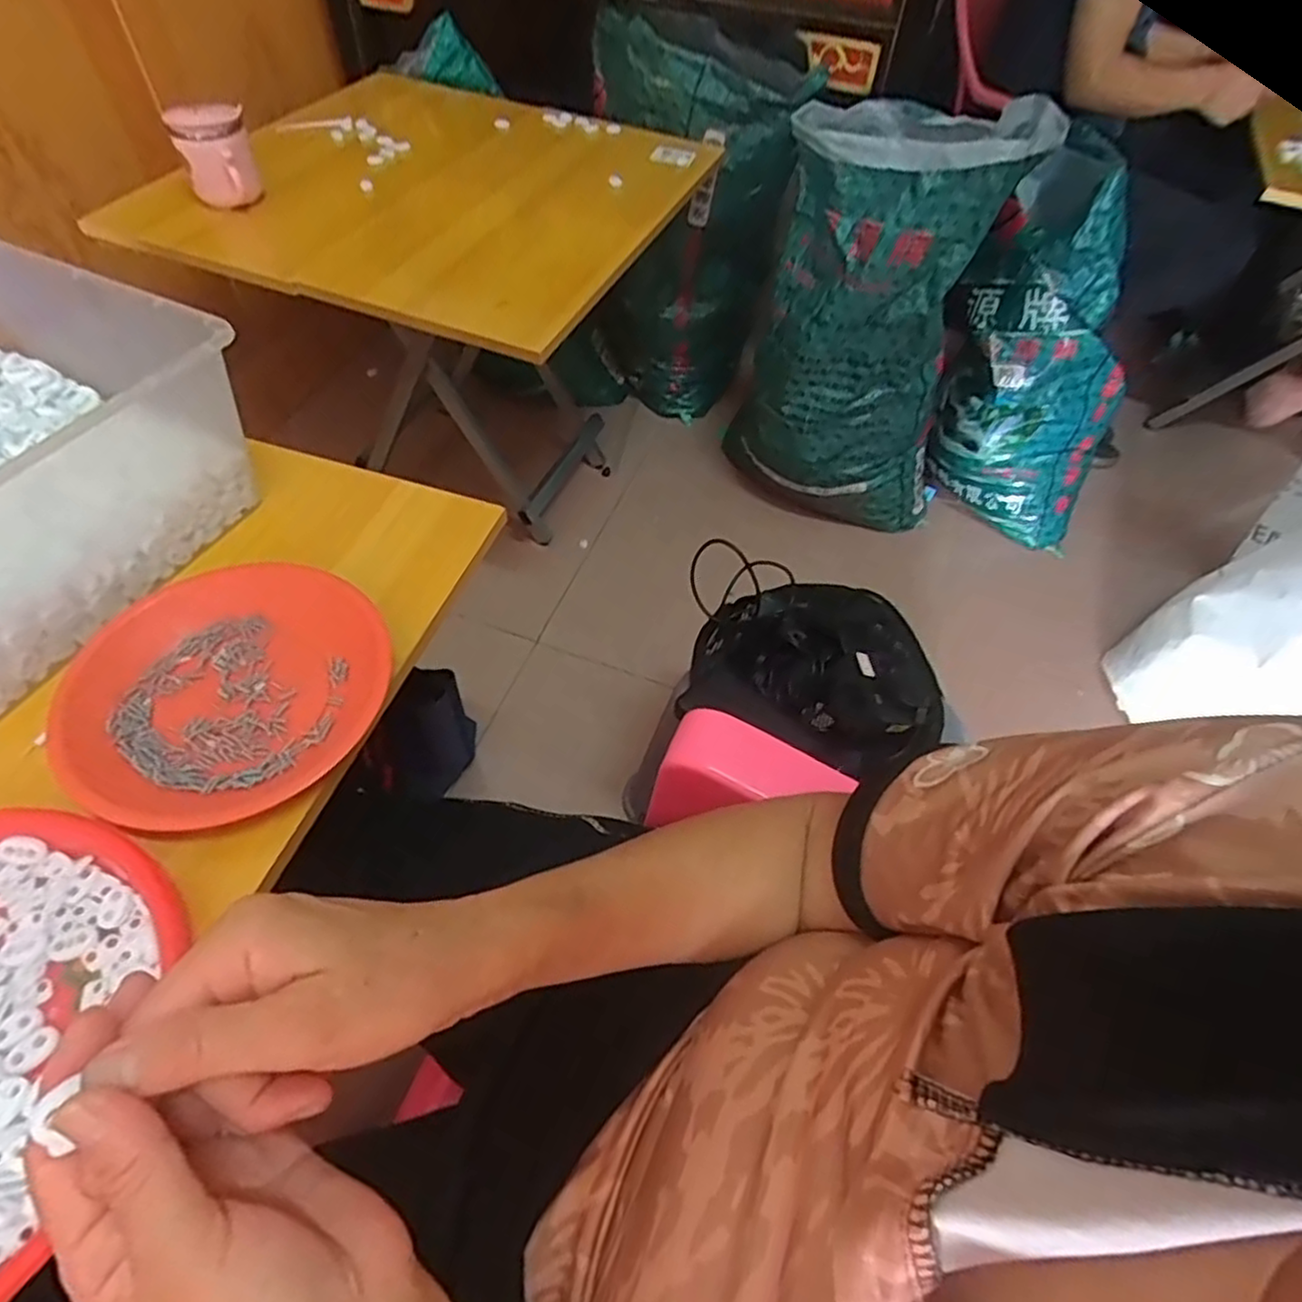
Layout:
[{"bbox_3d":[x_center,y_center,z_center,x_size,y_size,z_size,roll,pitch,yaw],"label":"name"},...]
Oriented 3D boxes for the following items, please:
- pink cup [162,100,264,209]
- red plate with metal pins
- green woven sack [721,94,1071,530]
[{"bbox_3d":[-0.500,-0.571,0.832,0.081,0.086,0.070,-21,58,-16],"label":"pink cup"},{"bbox_3d":[-0.276,0.022,0.473,0.174,0.031,0.193,34,60,21],"label":"red plate with metal pins"},{"bbox_3d":[0.305,-0.443,1.038,0.323,0.545,0.173,16,55,10],"label":"green woven sack"}]

